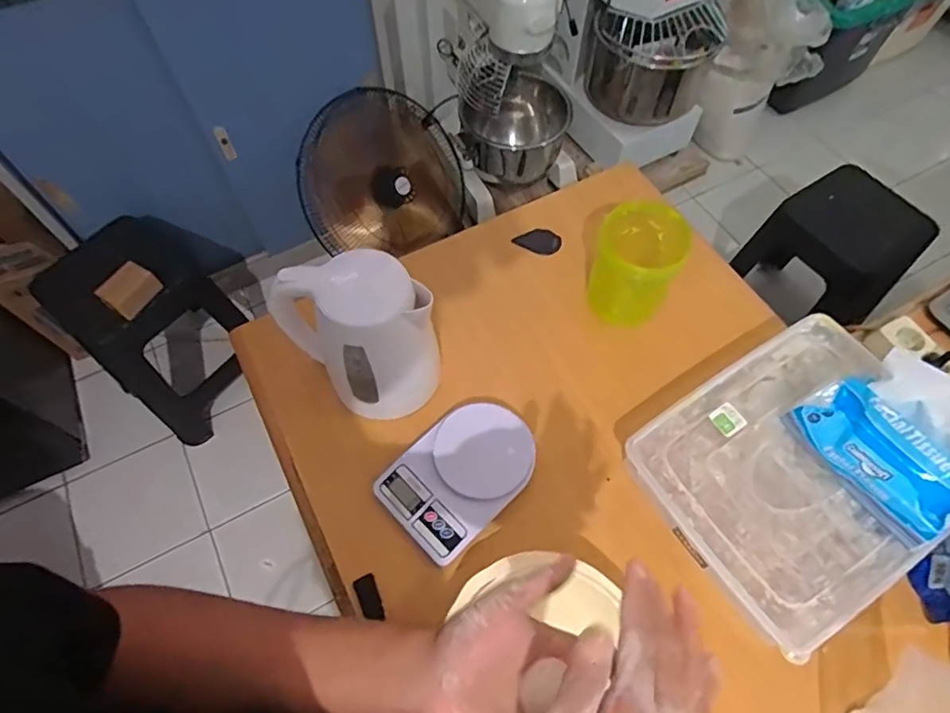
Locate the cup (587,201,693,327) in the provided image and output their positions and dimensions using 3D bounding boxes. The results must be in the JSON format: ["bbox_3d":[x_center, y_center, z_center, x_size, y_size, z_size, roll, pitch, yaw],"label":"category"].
[{"bbox_3d":[0.229,-0.133,0.794,0.111,0.128,0.130,27,65,14],"label":"cup"}]

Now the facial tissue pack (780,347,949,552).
[{"bbox_3d":[0.464,0.101,0.626,0.129,0.116,0.183,-35,67,-17],"label":"facial tissue pack"}]

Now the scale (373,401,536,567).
[{"bbox_3d":[-0.017,0.151,0.715,0.192,0.046,0.135,-40,68,-19],"label":"scale"}]

